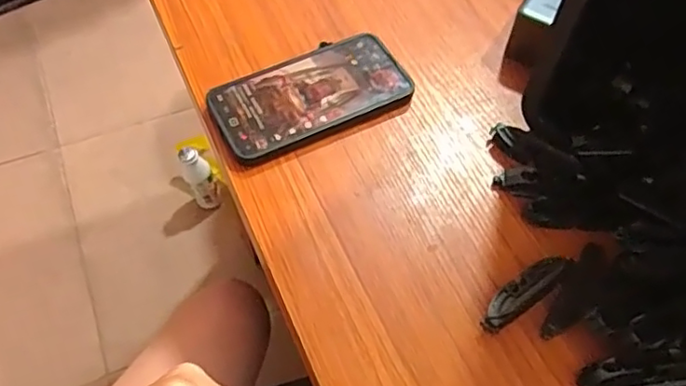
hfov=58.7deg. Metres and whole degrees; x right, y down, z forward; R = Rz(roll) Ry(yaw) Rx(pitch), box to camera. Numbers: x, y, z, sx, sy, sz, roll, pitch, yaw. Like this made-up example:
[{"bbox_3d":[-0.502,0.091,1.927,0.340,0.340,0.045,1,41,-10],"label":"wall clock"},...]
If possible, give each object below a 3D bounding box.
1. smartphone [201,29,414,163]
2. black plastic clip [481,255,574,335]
[{"bbox_3d":[-0.025,-0.079,0.504,0.159,0.013,0.085,-21,60,-14],"label":"smartphone"},{"bbox_3d":[0.124,0.066,0.411,0.077,0.018,0.020,-32,64,-20],"label":"black plastic clip"}]

